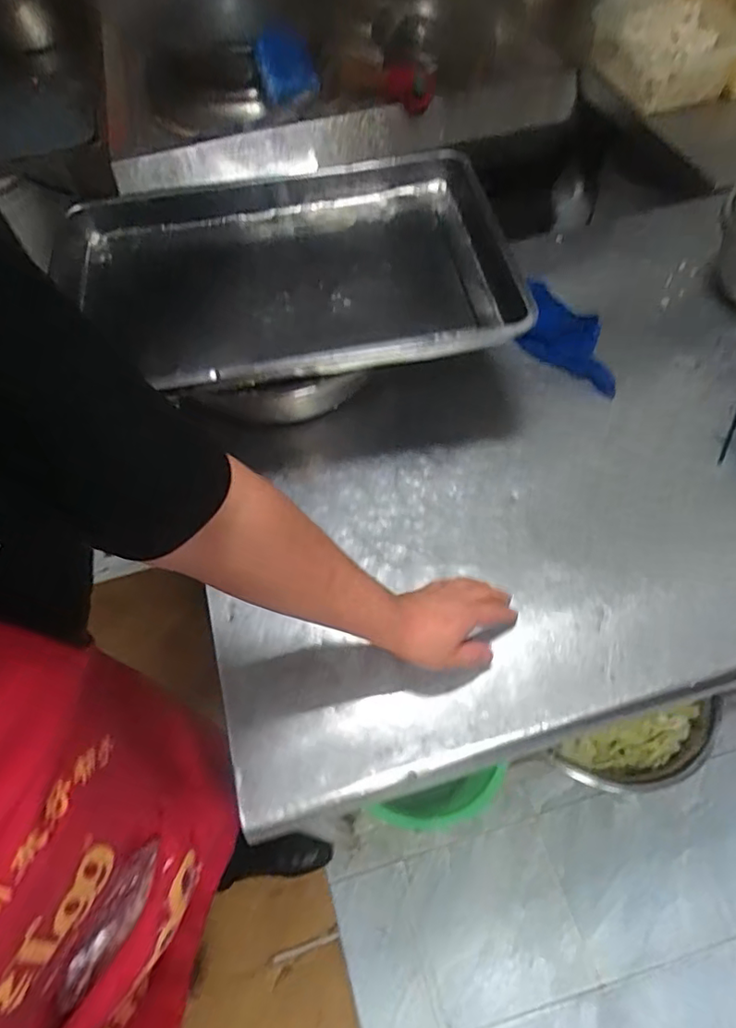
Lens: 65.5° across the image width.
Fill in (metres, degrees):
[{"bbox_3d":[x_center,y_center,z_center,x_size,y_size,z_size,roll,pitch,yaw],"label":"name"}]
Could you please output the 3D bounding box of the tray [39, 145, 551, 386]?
[{"bbox_3d":[-0.098,-0.320,0.759,0.555,0.081,0.400,-7,58,-2],"label":"tray"}]

